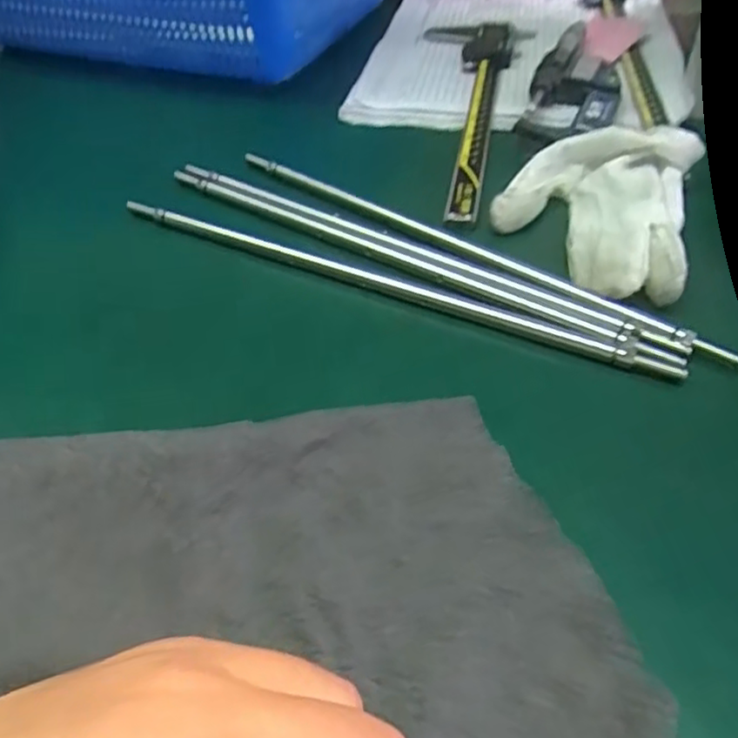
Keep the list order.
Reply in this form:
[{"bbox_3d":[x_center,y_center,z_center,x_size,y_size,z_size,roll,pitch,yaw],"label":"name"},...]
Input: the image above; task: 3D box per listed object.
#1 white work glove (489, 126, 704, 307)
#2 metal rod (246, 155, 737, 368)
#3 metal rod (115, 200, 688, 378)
[{"bbox_3d":[0.107,-0.080,0.325,0.087,0.026,0.121,15,47,16],"label":"white work glove"},{"bbox_3d":[0.037,-0.062,0.324,0.274,0.007,0.010,30,53,28],"label":"metal rod"},{"bbox_3d":[0.000,-0.040,0.307,0.272,0.009,0.006,20,49,20],"label":"metal rod"}]

